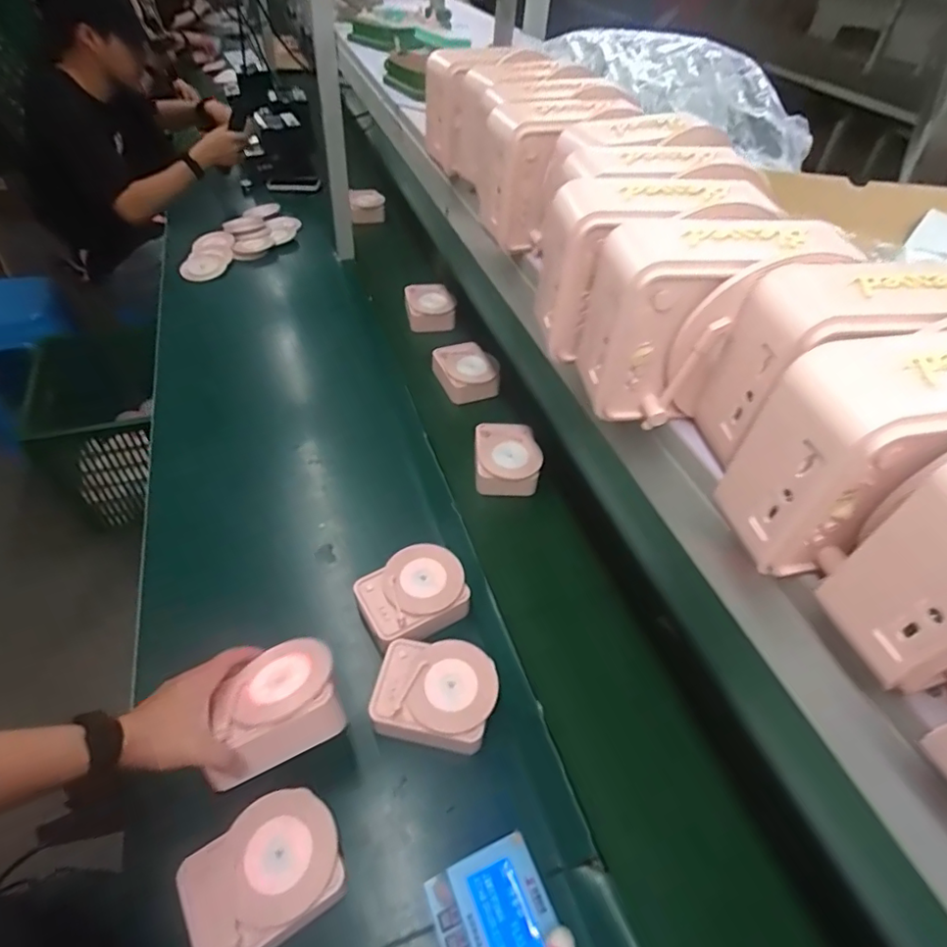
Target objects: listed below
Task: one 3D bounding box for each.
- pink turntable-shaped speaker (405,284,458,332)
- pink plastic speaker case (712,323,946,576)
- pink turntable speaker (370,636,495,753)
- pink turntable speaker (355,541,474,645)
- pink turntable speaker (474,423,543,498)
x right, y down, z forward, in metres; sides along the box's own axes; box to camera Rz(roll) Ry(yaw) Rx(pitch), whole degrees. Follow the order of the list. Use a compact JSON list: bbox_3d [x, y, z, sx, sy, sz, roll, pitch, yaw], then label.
[{"bbox_3d":[-0.099,-0.374,1.229,0.110,0.059,0.118,-6,46,-9],"label":"pink turntable-shaped speaker"},{"bbox_3d":[0.170,-0.009,0.229,0.109,0.092,0.054,-9,47,-12],"label":"pink plastic speaker case"},{"bbox_3d":[-0.043,0.252,0.630,0.129,0.063,0.107,6,46,2],"label":"pink turntable speaker"},{"bbox_3d":[-0.078,0.160,0.717,0.136,0.062,0.109,-27,53,-27],"label":"pink turntable speaker"},{"bbox_3d":[0.056,-0.026,0.912,0.103,0.050,0.122,2,46,-2],"label":"pink turntable speaker"}]

